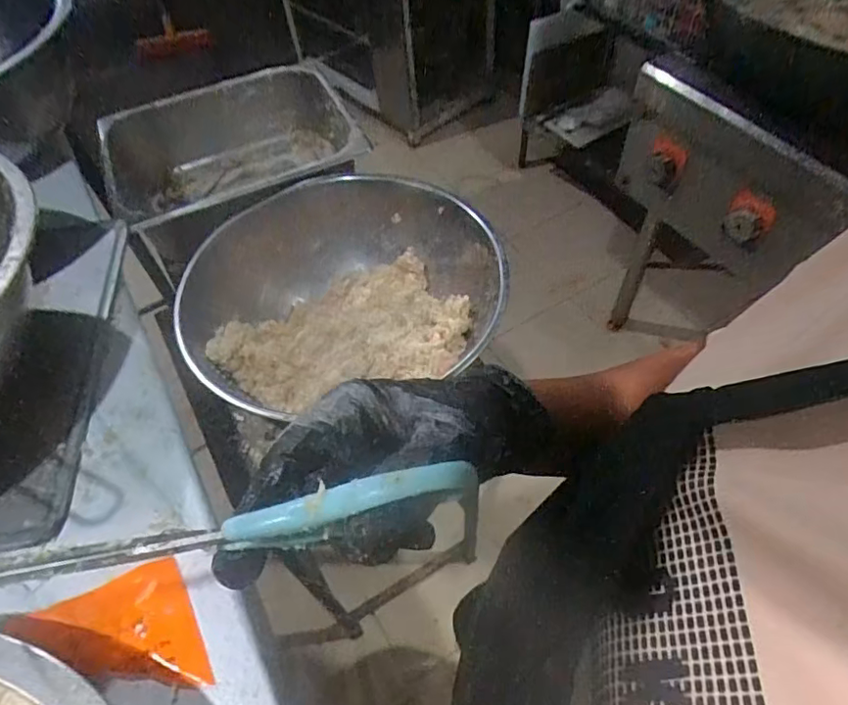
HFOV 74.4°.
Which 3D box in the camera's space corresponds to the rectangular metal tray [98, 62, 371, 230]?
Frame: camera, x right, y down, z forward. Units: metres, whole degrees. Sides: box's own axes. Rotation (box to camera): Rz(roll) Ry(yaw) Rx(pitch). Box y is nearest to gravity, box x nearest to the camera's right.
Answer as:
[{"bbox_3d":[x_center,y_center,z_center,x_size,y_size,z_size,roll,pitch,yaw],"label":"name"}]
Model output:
[{"bbox_3d":[-0.246,-0.241,0.754,0.316,0.126,0.248,-15,55,-8],"label":"rectangular metal tray"}]

